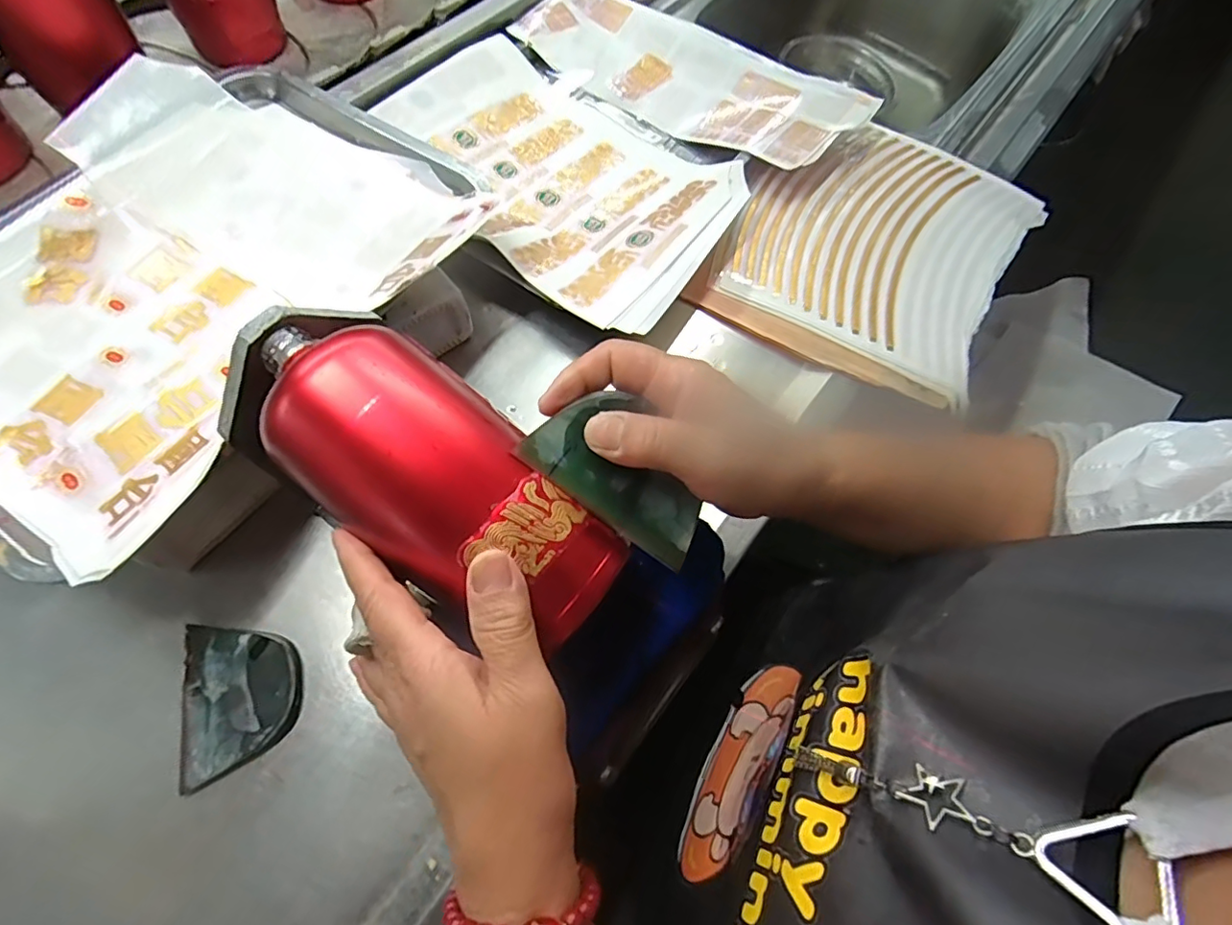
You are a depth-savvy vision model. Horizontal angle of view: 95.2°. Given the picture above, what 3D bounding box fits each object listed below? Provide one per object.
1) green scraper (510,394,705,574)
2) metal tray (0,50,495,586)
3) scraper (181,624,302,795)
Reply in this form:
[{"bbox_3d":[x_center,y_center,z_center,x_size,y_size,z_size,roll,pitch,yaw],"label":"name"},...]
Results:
[{"bbox_3d":[0.006,0.003,0.254,0.087,0.006,0.049,37,88,-8],"label":"green scraper"},{"bbox_3d":[-0.272,-0.123,0.353,0.278,0.035,0.342,29,69,9],"label":"metal tray"},{"bbox_3d":[-0.205,0.126,0.309,0.059,0.010,0.080,-11,69,-10],"label":"scraper"}]

